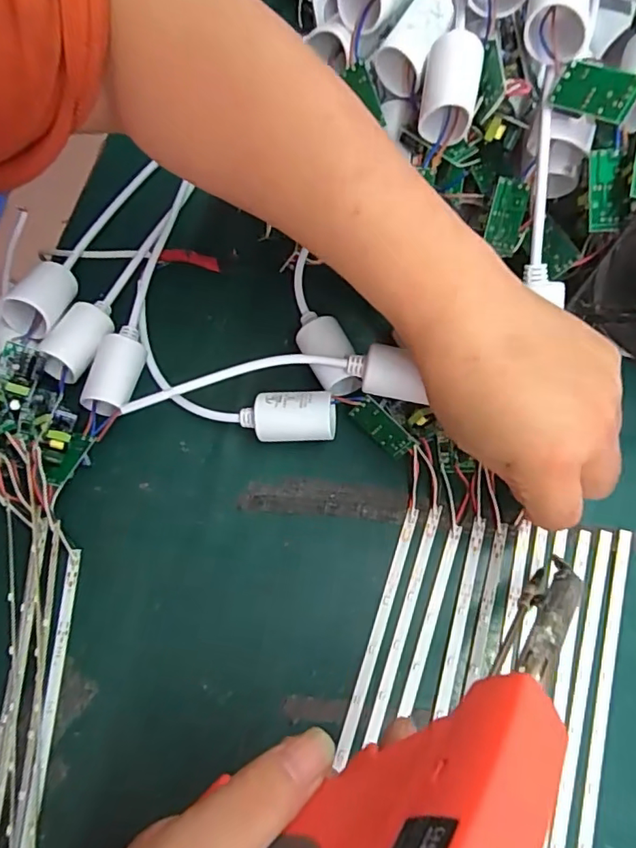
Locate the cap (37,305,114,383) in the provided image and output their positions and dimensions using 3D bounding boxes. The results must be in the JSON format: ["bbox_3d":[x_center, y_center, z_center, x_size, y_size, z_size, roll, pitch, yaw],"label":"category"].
[{"bbox_3d":[-0.144,-0.050,0.321,0.023,0.021,0.047,26,71,10],"label":"cap"}]

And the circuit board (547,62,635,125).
[{"bbox_3d":[0.128,-0.154,0.249,0.037,0.007,0.020,39,116,30],"label":"circuit board"}]

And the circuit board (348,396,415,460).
[{"bbox_3d":[0.037,0.003,0.306,0.039,0.019,0.006,45,41,2],"label":"circuit board"}]

